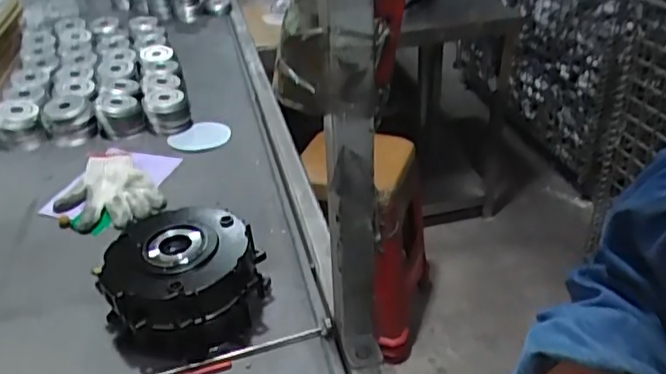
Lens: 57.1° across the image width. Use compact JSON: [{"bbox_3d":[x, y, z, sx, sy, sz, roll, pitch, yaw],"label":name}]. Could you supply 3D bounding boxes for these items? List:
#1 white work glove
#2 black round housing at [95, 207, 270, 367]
[{"bbox_3d":[-0.371,0.006,0.997,0.152,0.038,0.204,-28,40,-35],"label":"white work glove"},{"bbox_3d":[-0.177,0.111,0.740,0.189,0.104,0.164,-13,34,-17],"label":"black round housing"}]

